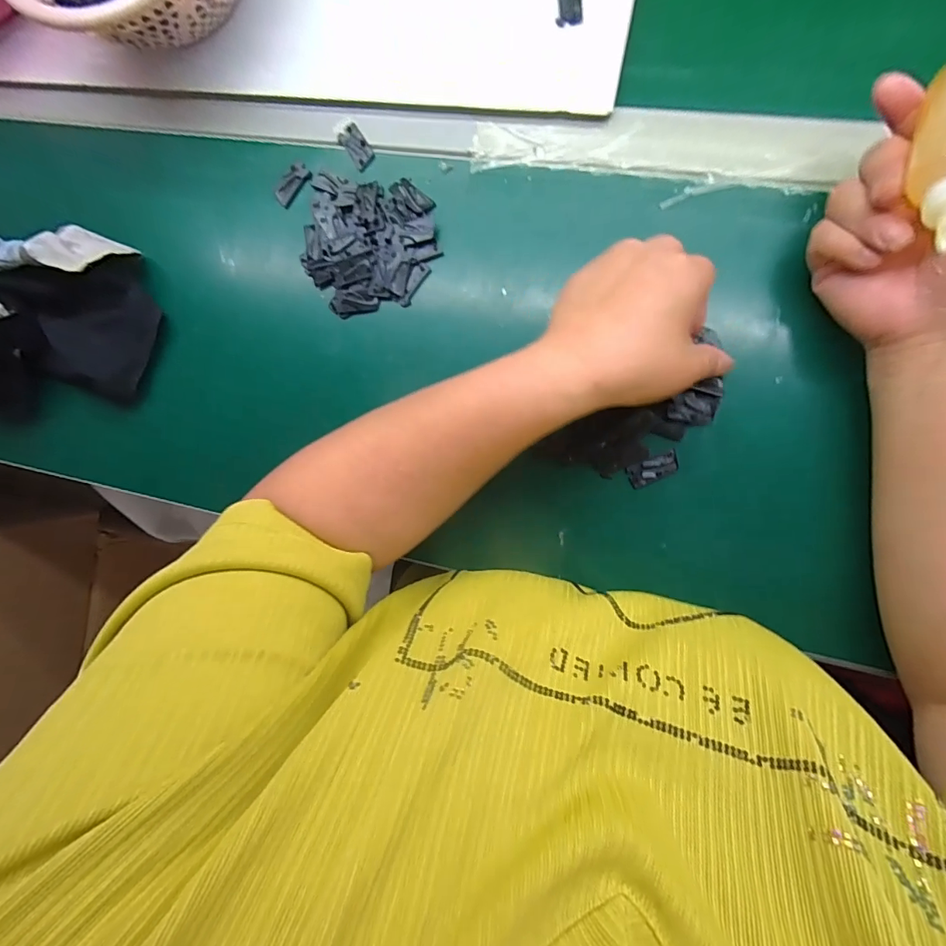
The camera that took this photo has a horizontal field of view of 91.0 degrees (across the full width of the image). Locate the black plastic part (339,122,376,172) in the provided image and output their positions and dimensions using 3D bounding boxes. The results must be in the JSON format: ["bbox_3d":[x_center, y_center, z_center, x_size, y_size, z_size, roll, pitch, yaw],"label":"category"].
[{"bbox_3d":[-0.090,-0.251,0.356,0.017,0.004,0.036,-34,84,8],"label":"black plastic part"}]

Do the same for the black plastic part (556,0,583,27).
[{"bbox_3d":[0.067,-0.327,0.322,0.017,0.005,0.031,-1,89,9],"label":"black plastic part"}]

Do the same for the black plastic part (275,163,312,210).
[{"bbox_3d":[-0.143,-0.228,0.366,0.034,0.004,0.020,-43,83,7],"label":"black plastic part"}]

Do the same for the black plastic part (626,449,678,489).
[{"bbox_3d":[0.125,-0.002,0.322,0.035,0.004,0.016,-21,86,9],"label":"black plastic part"}]

